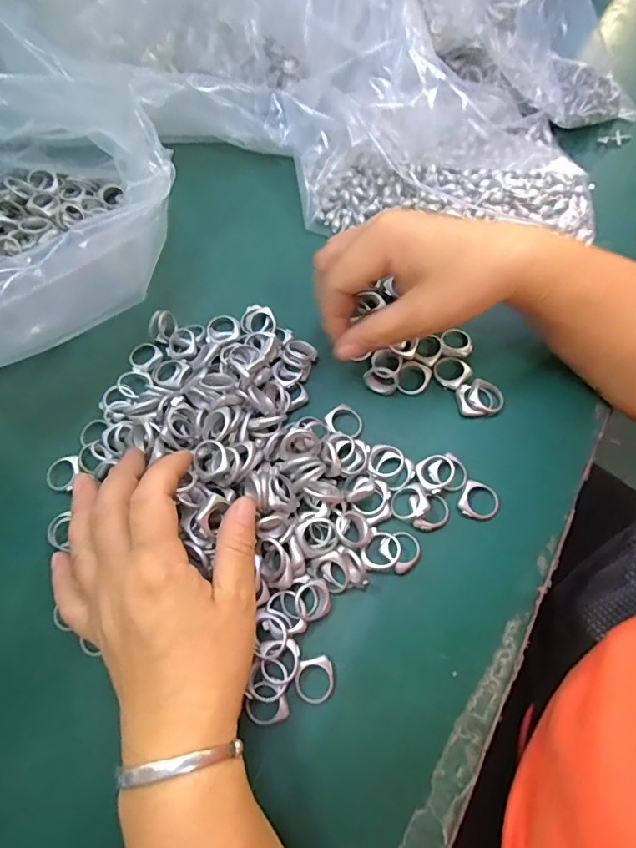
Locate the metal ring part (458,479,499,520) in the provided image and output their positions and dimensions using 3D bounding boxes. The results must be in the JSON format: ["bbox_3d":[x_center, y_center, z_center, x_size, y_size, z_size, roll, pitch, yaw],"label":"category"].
[{"bbox_3d":[0.095,0.045,0.281,0.022,0.004,0.022,24,71,13],"label":"metal ring part"}]

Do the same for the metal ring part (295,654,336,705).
[{"bbox_3d":[-0.002,0.132,0.247,0.020,0.004,0.021,-1,67,3],"label":"metal ring part"}]

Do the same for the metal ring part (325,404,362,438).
[{"bbox_3d":[0.017,-0.002,0.304,0.023,0.004,0.021,0,69,1],"label":"metal ring part"}]

